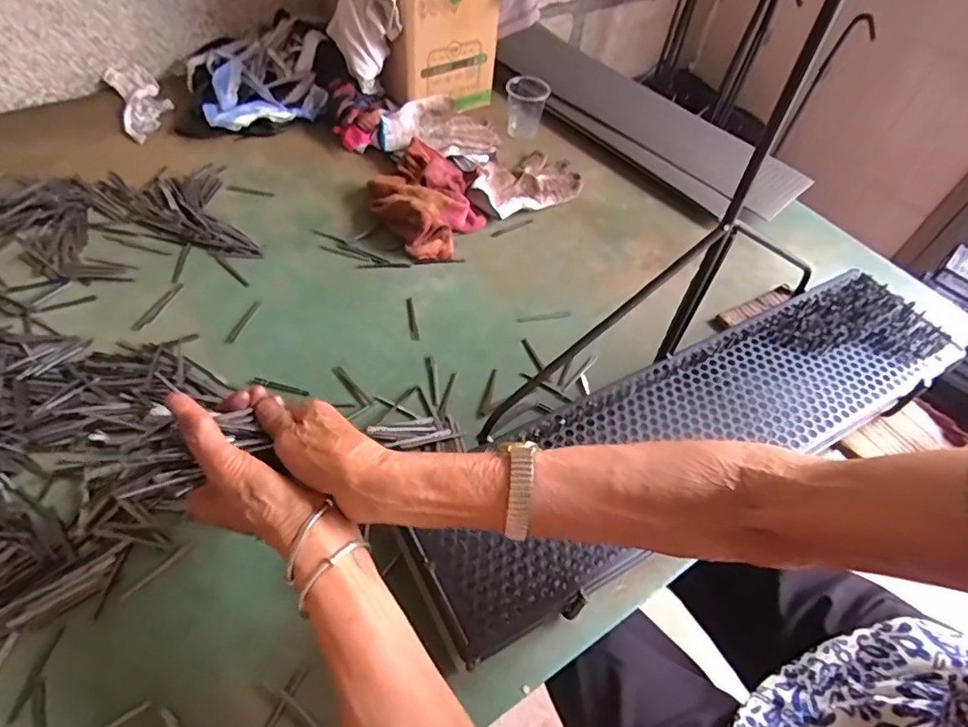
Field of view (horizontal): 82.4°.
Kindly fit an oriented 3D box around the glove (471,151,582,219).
[{"bbox_3d":[0.062,-0.270,0.810,0.162,0.024,0.115,-24,58,-22],"label":"glove"}]

